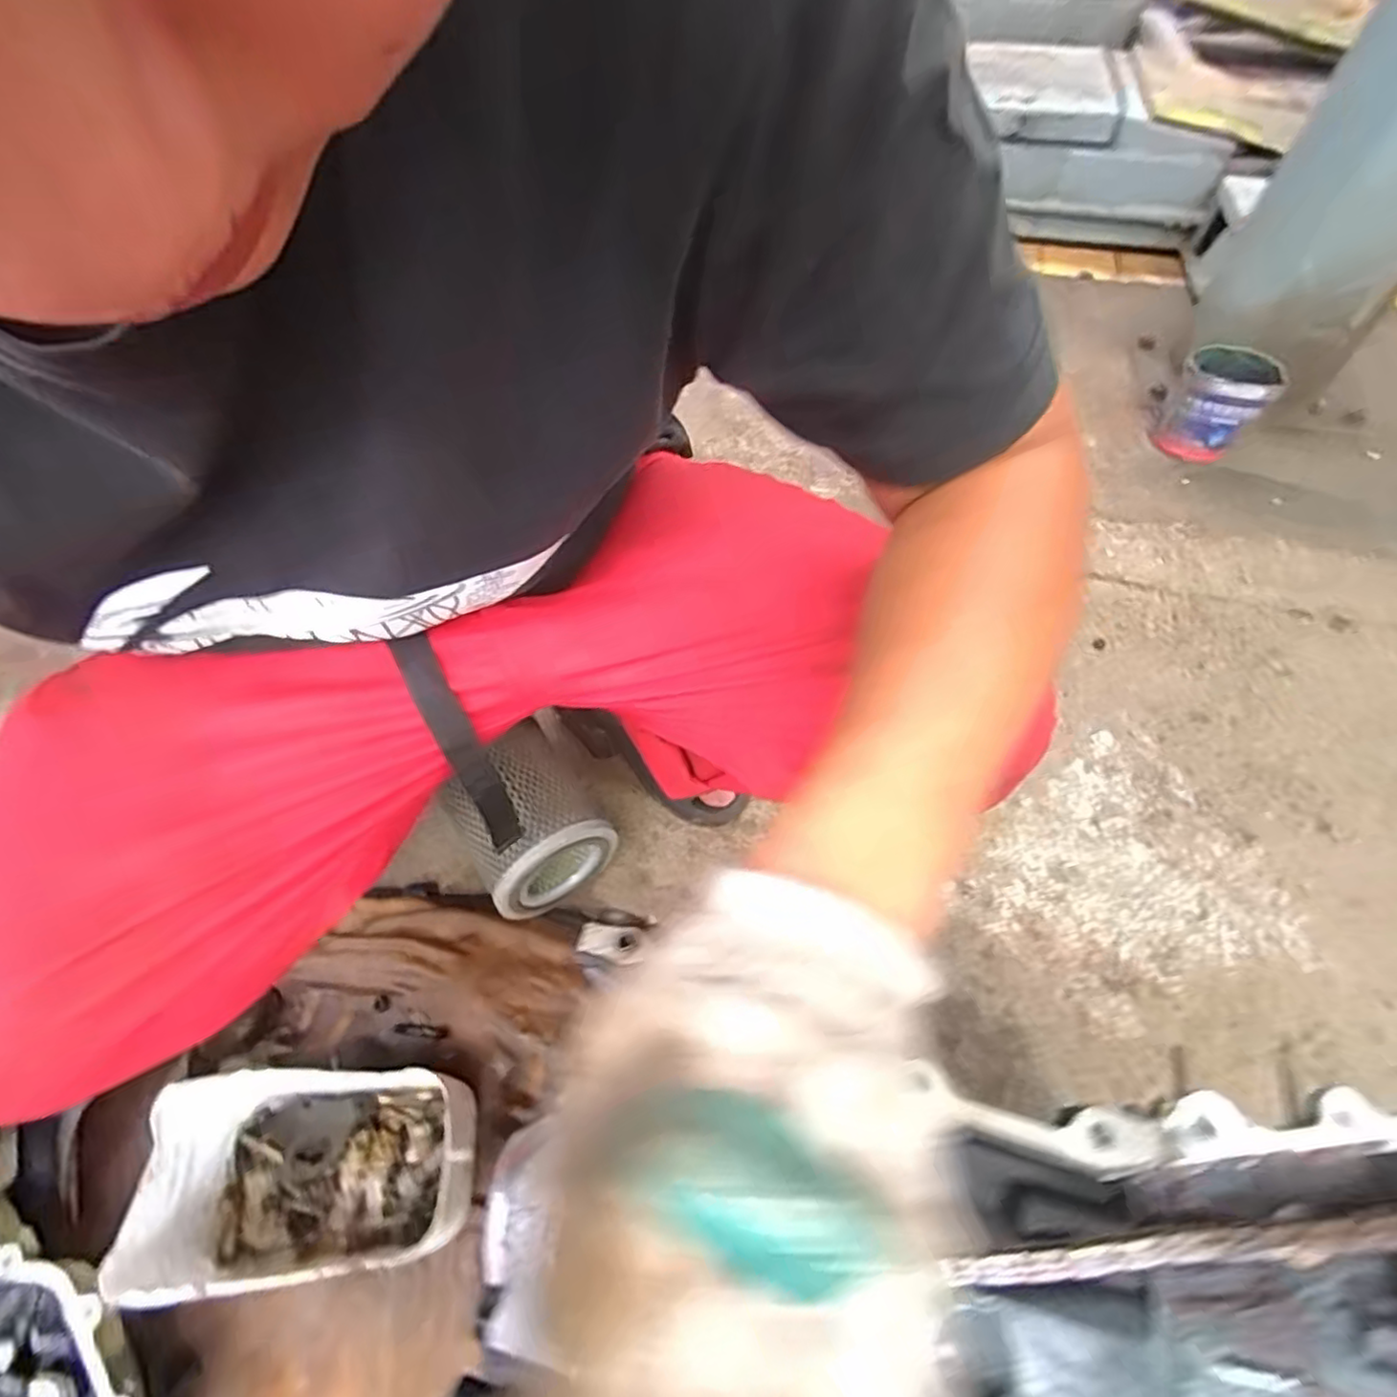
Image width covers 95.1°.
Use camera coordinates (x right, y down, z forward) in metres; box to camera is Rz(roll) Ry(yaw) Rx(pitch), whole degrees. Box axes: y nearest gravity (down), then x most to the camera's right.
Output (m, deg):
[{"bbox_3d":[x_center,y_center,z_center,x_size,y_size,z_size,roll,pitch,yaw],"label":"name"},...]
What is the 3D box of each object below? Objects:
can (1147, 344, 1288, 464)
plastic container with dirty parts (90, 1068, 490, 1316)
[{"bbox_3d":[0.770,-0.435,0.960,0.128,0.120,0.125,34,63,23],"label":"can"},{"bbox_3d":[-0.281,0.356,0.478,0.230,0.093,0.131,-5,56,-1],"label":"plastic container with dirty parts"}]

